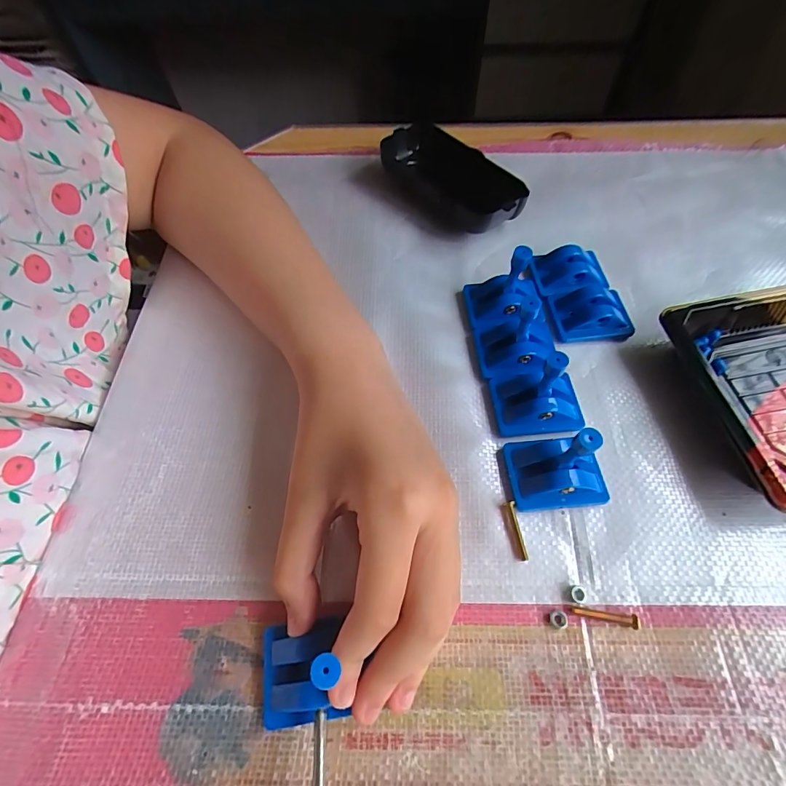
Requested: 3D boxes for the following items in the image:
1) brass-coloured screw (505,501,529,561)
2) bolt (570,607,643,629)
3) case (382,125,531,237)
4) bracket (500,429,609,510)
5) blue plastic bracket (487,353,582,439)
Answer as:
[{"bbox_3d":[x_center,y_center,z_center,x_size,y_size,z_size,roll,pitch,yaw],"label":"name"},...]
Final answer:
[{"bbox_3d":[0.057,0.063,0.195,0.004,0.005,0.026,-6,60,-3],"label":"brass-coloured screw"},{"bbox_3d":[0.090,0.093,0.179,0.028,0.004,0.005,10,60,7],"label":"bolt"},{"bbox_3d":[0.041,-0.154,0.308,0.051,0.027,0.108,-28,63,-15],"label":"case"},{"bbox_3d":[0.078,0.031,0.191,0.044,0.045,0.032,-2,60,-1],"label":"bracket"},{"bbox_3d":[0.075,-0.003,0.210,0.043,0.043,0.033,1,60,1],"label":"blue plastic bracket"}]

